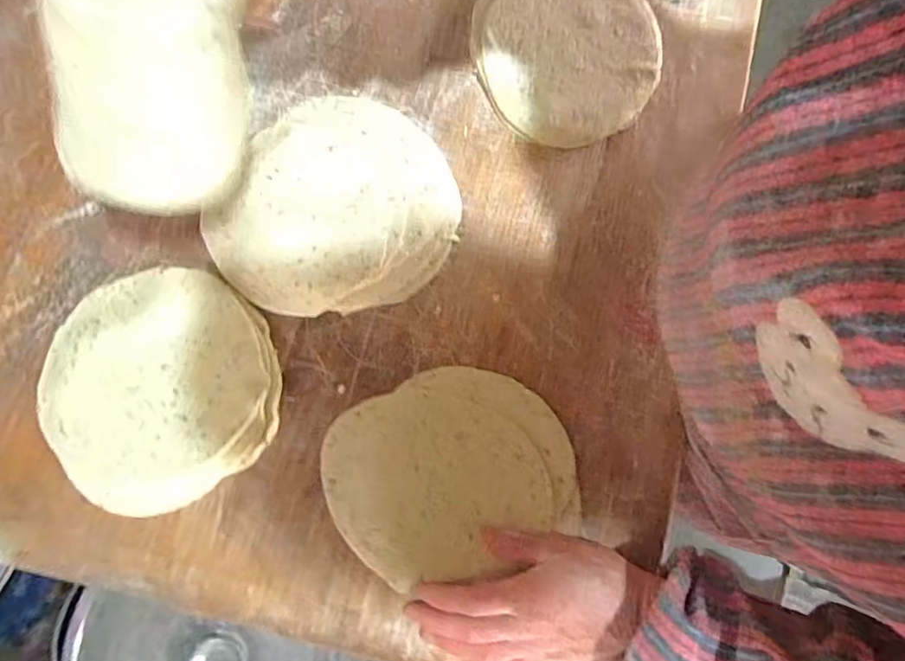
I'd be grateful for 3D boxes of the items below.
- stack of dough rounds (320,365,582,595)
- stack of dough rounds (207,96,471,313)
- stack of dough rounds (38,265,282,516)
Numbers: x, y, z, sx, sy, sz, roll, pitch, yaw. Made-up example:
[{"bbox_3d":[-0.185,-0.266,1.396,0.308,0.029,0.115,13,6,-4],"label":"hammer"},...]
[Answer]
[{"bbox_3d":[-0.002,0.103,0.393,0.177,0.009,0.138,-14,80,-3],"label":"stack of dough rounds"},{"bbox_3d":[-0.087,-0.097,0.416,0.172,0.021,0.183,24,80,4],"label":"stack of dough rounds"},{"bbox_3d":[-0.215,0.040,0.391,0.165,0.011,0.165,-32,81,-6],"label":"stack of dough rounds"}]

